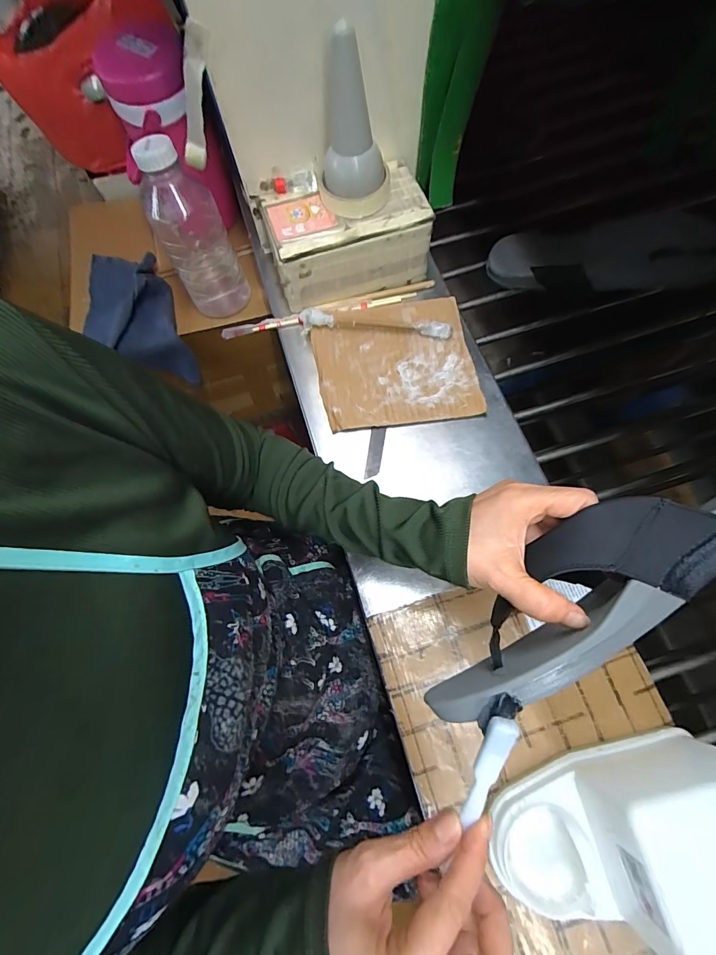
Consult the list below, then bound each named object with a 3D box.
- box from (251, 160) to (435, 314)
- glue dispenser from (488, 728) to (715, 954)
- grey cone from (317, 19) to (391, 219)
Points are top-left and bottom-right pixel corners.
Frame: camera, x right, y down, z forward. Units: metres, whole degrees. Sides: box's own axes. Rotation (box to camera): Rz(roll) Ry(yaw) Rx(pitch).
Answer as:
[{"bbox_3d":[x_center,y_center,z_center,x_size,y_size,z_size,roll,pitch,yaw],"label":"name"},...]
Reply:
[{"bbox_3d":[-0.020,-0.306,0.517,0.203,0.082,0.123,-14,70,-2],"label":"box"},{"bbox_3d":[0.195,0.262,0.292,0.179,0.110,0.106,-11,70,-1],"label":"glue dispenser"},{"bbox_3d":[-0.003,-0.350,0.412,0.079,0.135,0.063,-7,70,0],"label":"grey cone"}]

